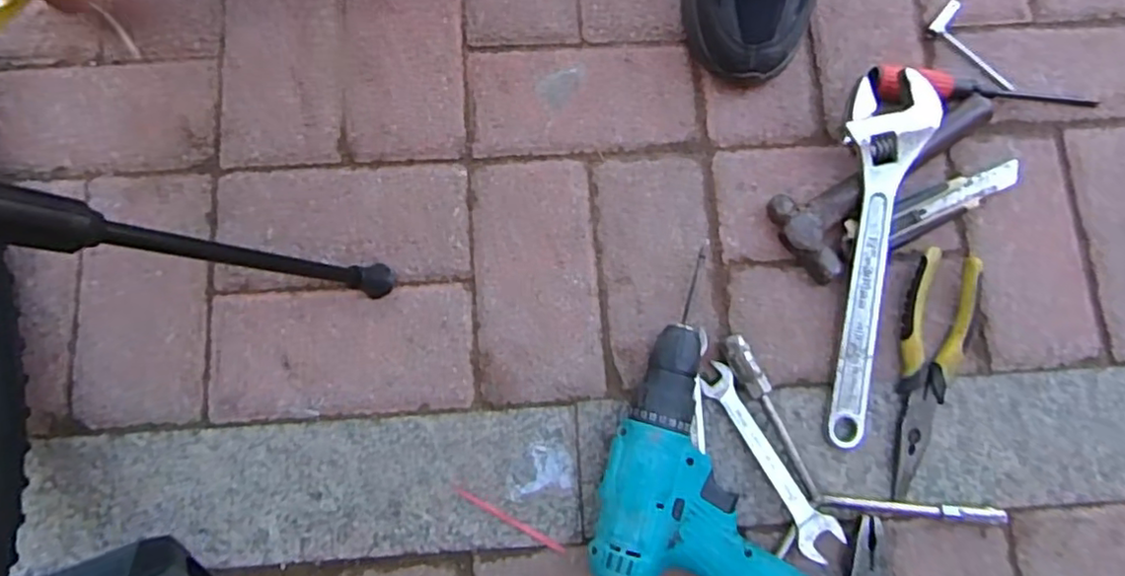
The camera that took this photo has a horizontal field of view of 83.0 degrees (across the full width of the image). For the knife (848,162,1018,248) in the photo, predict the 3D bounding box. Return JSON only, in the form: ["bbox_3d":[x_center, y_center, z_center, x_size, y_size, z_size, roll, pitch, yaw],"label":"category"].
[{"bbox_3d":[0.297,-0.065,0.507,0.163,0.014,0.032,-22,81,-5],"label":"knife"}]

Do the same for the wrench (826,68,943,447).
[{"bbox_3d":[0.227,-0.027,0.487,0.065,0.013,0.284,15,90,6],"label":"wrench"}]

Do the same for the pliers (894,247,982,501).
[{"bbox_3d":[0.275,0.063,0.479,0.048,0.020,0.186,14,80,2],"label":"pliers"}]

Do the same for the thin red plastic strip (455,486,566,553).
[{"bbox_3d":[-0.039,0.169,0.465,0.091,0.004,0.005,29,81,6],"label":"thin red plastic strip"}]

